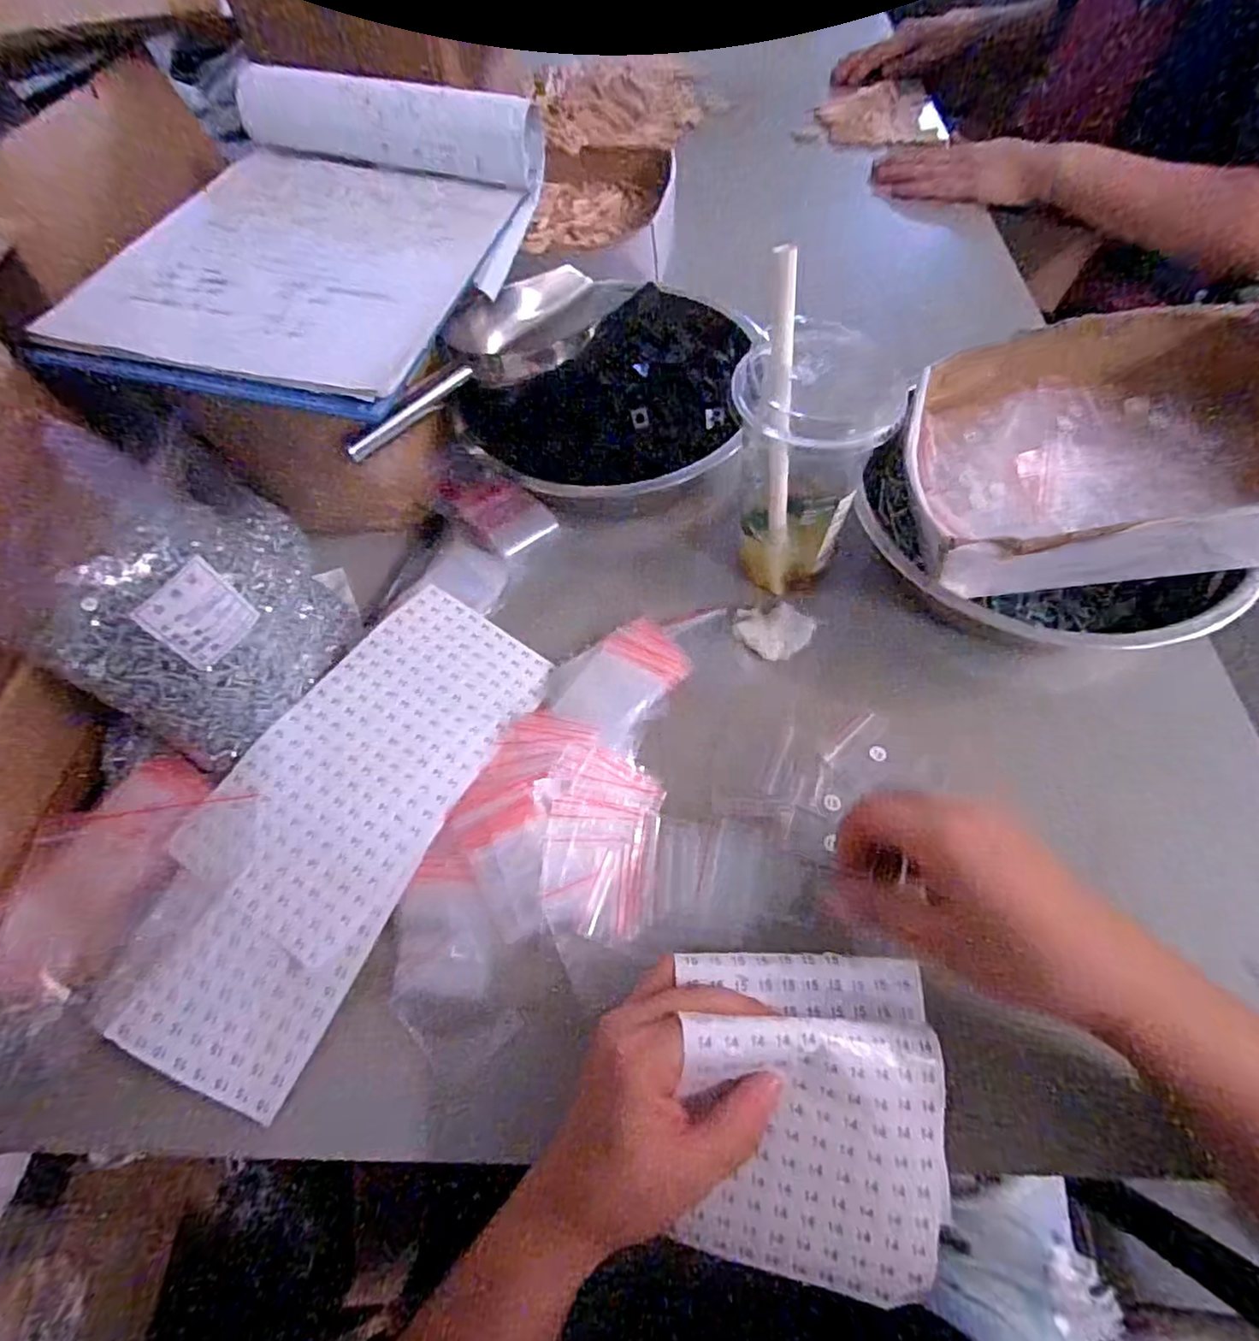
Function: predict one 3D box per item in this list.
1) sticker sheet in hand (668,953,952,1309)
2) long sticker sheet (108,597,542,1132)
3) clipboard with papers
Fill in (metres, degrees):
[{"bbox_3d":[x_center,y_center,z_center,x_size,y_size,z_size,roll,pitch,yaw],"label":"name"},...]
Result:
[{"bbox_3d":[0.084,0.202,0.287,0.117,0.058,0.132,3,63,2],"label":"sticker sheet in hand"},{"bbox_3d":[-0.178,0.083,0.396,0.131,0.029,0.305,24,66,13],"label":"long sticker sheet"},{"bbox_3d":[-0.212,-0.292,0.431,0.224,0.059,0.324,10,64,6],"label":"clipboard with papers"}]

